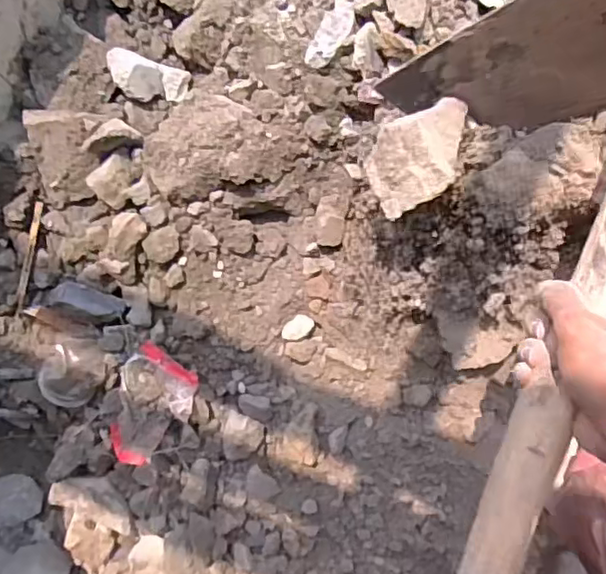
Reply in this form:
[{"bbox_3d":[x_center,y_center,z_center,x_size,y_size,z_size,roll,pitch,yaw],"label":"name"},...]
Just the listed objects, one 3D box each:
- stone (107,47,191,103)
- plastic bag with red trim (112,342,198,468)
[{"bbox_3d":[-0.203,-0.271,0.798,0.109,0.039,0.055,19,91,1],"label":"stone"},{"bbox_3d":[-0.190,0.143,0.753,0.100,0.076,0.120,33,92,1],"label":"plastic bag with red trim"}]

